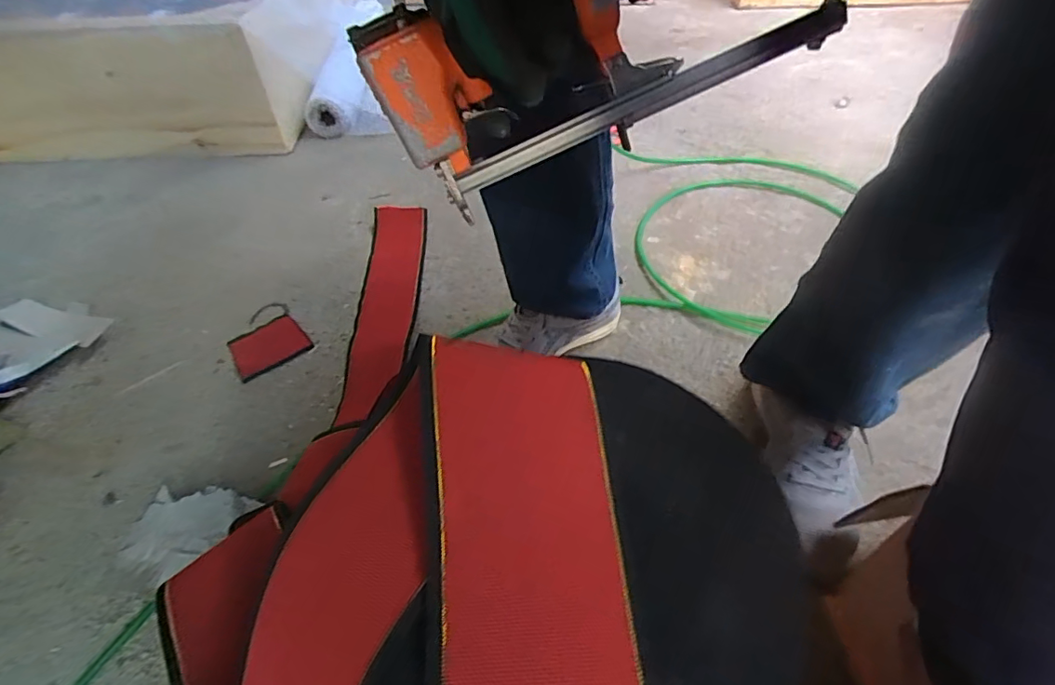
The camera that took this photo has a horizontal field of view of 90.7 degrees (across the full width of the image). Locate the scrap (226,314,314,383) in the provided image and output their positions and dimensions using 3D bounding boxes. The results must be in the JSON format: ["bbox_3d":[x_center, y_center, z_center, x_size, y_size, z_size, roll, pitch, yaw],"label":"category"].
[{"bbox_3d":[-0.386,0.005,0.773,0.101,0.010,0.102,-33,54,-25],"label":"scrap"}]

